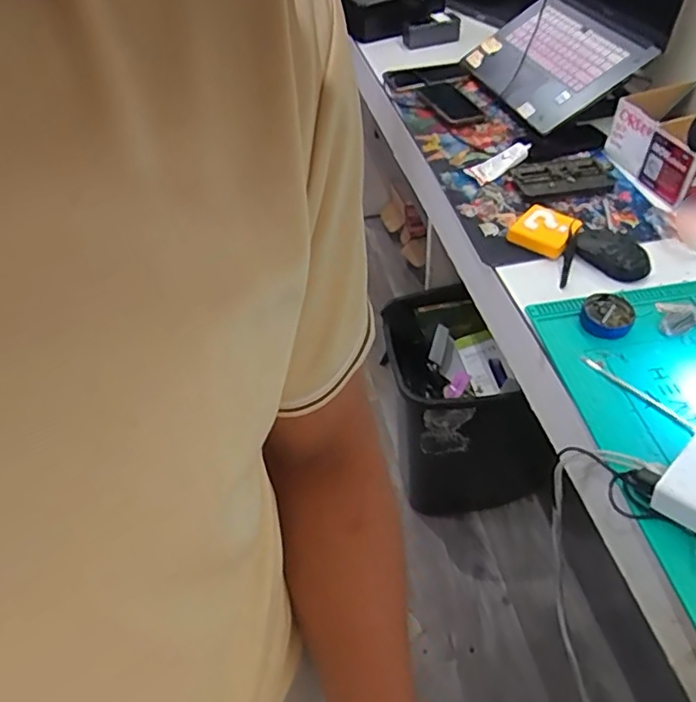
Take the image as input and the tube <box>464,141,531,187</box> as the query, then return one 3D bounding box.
[{"bbox_3d":[0.253,-0.319,0.954,0.110,0.027,0.058,-24,50,-16],"label":"tube"}]

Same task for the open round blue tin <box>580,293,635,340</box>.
[{"bbox_3d":[0.324,-0.045,0.710,0.059,0.025,0.059,-2,48,2],"label":"open round blue tin"}]

